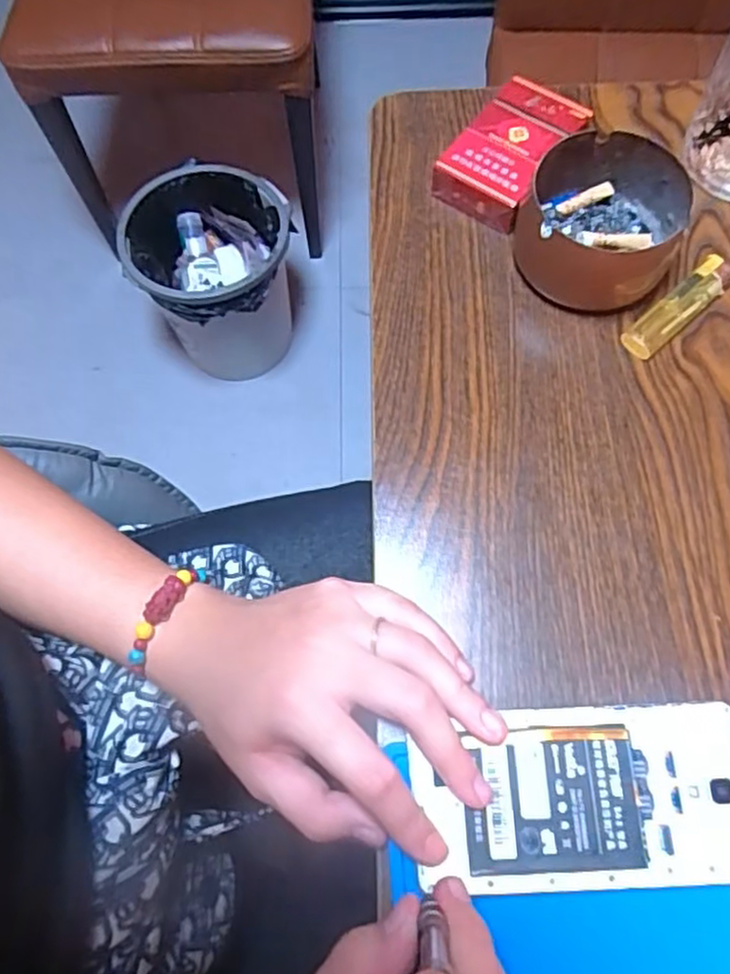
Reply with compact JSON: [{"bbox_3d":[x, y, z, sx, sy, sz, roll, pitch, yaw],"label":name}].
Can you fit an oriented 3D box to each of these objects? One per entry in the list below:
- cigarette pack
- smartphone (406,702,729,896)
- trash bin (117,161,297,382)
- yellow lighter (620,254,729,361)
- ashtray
[{"bbox_3d":[0.087,-0.202,0.410,0.057,0.026,0.087,32,73,13],"label":"cigarette pack"},{"bbox_3d":[0.092,0.130,0.285,0.139,0.006,0.069,-3,69,1],"label":"smartphone"},{"bbox_3d":[-0.240,-0.335,1.149,0.252,0.282,0.258,-4,69,0],"label":"trash bin"},{"bbox_3d":[0.175,-0.101,0.376,0.080,0.009,0.020,-40,73,-13],"label":"yellow lighter"},{"bbox_3d":[0.131,-0.145,0.375,0.085,0.046,0.089,-1,69,2],"label":"ashtray"}]

